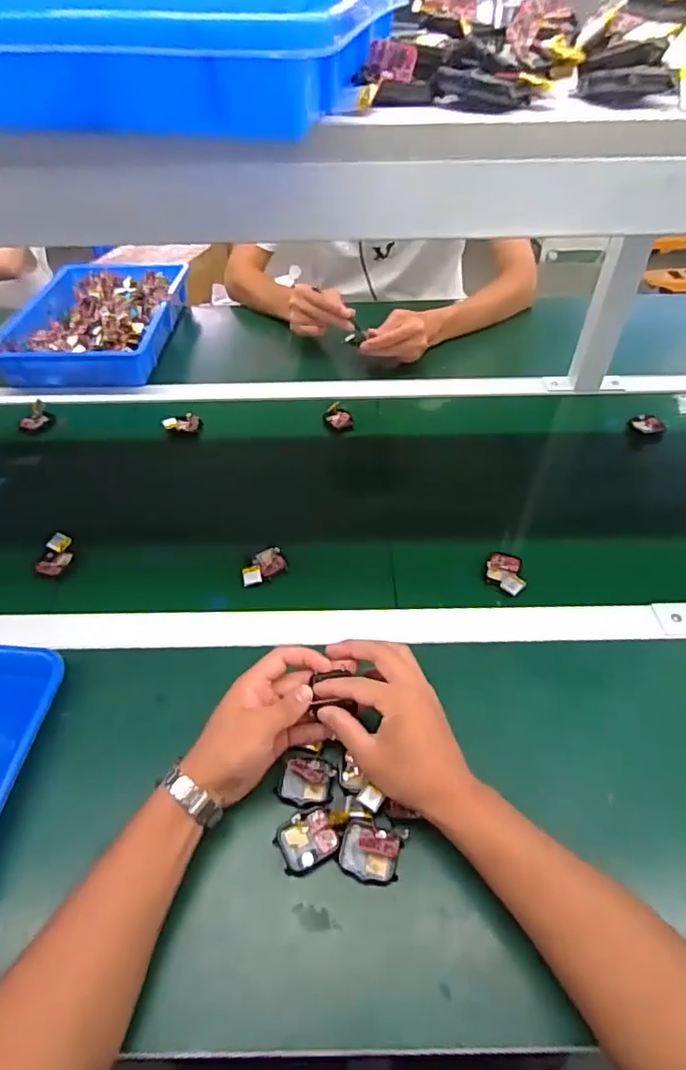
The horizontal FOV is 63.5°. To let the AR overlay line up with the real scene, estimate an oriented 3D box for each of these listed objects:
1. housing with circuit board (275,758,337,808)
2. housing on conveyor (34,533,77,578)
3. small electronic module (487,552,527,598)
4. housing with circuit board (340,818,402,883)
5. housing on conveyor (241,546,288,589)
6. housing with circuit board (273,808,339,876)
[{"bbox_3d":[-0.030,0.202,0.457,0.045,0.019,0.036,3,48,4],"label":"housing with circuit board"},{"bbox_3d":[-0.327,0.022,0.634,0.033,0.015,0.056,0,47,1],"label":"housing on conveyor"},{"bbox_3d":[0.179,0.043,0.609,0.039,0.019,0.064,4,48,5],"label":"small electronic module"},{"bbox_3d":[0.021,0.243,0.425,0.045,0.015,0.037,12,49,12],"label":"housing with circuit board"},{"bbox_3d":[-0.090,0.035,0.622,0.058,0.018,0.037,-30,53,-23],"label":"housing on conveyor"},{"bbox_3d":[-0.029,0.238,0.433,0.045,0.007,0.039,-22,51,-18],"label":"housing with circuit board"}]

